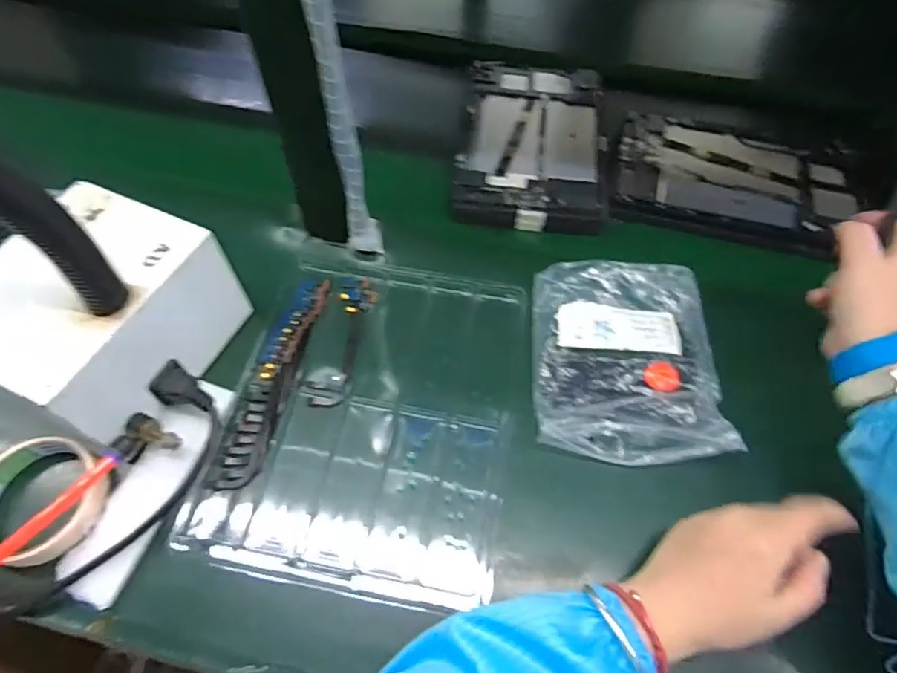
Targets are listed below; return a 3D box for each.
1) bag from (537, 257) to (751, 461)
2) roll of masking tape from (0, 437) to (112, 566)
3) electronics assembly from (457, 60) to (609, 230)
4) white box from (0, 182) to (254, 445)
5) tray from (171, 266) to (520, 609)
[{"bbox_3d":[0.145,0.013,0.440,0.145,0.032,0.173,2,56,1],"label":"bag"},{"bbox_3d":[-0.294,0.114,0.382,0.093,0.023,0.090,0,56,0],"label":"roll of masking tape"},{"bbox_3d":[0.094,-0.222,0.590,0.151,0.023,0.257,8,57,5],"label":"electronics assembly"},{"bbox_3d":[-0.261,-0.013,0.409,0.121,0.114,0.159,23,59,15],"label":"white box"},{"bbox_3d":[-0.059,0.055,0.436,0.216,0.022,0.267,7,58,7],"label":"tray"}]

